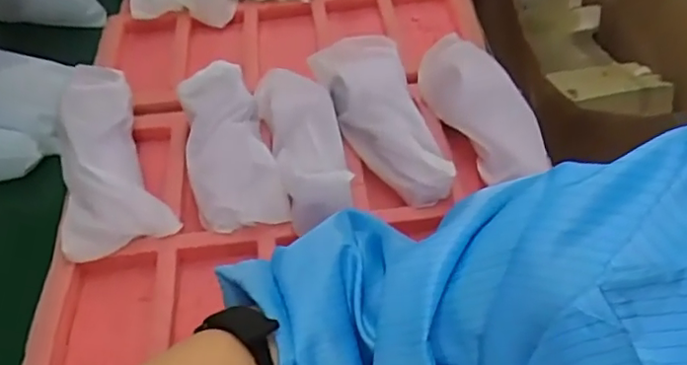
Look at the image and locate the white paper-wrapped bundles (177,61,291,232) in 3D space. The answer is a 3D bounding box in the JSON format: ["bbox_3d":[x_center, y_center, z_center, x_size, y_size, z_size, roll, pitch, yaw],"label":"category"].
[{"bbox_3d":[-0.104,-0.035,0.518,0.073,0.032,0.162,-15,67,-9],"label":"white paper-wrapped bundles"}]

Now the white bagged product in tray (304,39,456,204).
[{"bbox_3d":[0.037,-0.060,0.541,0.081,0.056,0.189,-16,50,-10],"label":"white bagged product in tray"}]

